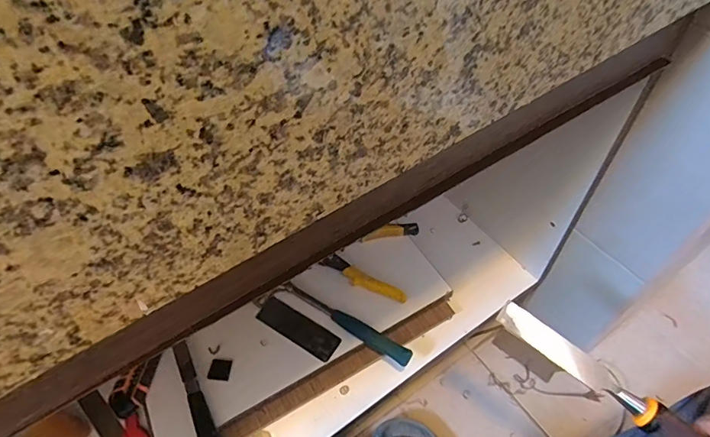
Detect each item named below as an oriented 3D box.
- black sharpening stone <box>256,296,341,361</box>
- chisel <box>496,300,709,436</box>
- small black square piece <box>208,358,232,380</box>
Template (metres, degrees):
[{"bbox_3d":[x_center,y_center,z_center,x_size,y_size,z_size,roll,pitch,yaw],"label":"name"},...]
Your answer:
[{"bbox_3d":[-0.085,0.164,0.645,0.130,0.011,0.040,25,58,22],"label":"black sharpening stone"},{"bbox_3d":[0.250,0.166,0.382,0.269,0.020,0.027,38,63,20],"label":"chisel"},{"bbox_3d":[-0.192,0.216,0.615,0.029,0.004,0.030,7,47,-6],"label":"small black square piece"}]

